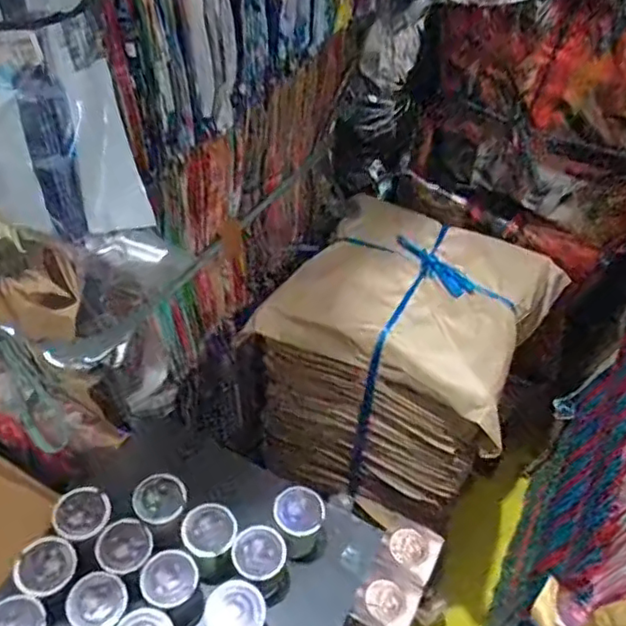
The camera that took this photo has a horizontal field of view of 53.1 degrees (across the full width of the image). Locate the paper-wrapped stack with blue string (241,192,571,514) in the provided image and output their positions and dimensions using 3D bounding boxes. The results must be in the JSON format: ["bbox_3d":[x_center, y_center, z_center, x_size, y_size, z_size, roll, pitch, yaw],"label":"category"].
[{"bbox_3d":[0.152,0.079,1.111,0.373,0.383,0.372,25,50,16],"label":"paper-wrapped stack with blue string"}]

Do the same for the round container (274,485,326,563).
[{"bbox_3d":[-0.014,0.239,0.704,0.058,0.058,0.066,5,47,-2],"label":"round container"}]

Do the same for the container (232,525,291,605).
[{"bbox_3d":[-0.054,0.270,0.673,0.060,0.069,0.054,1,47,-6],"label":"container"}]

